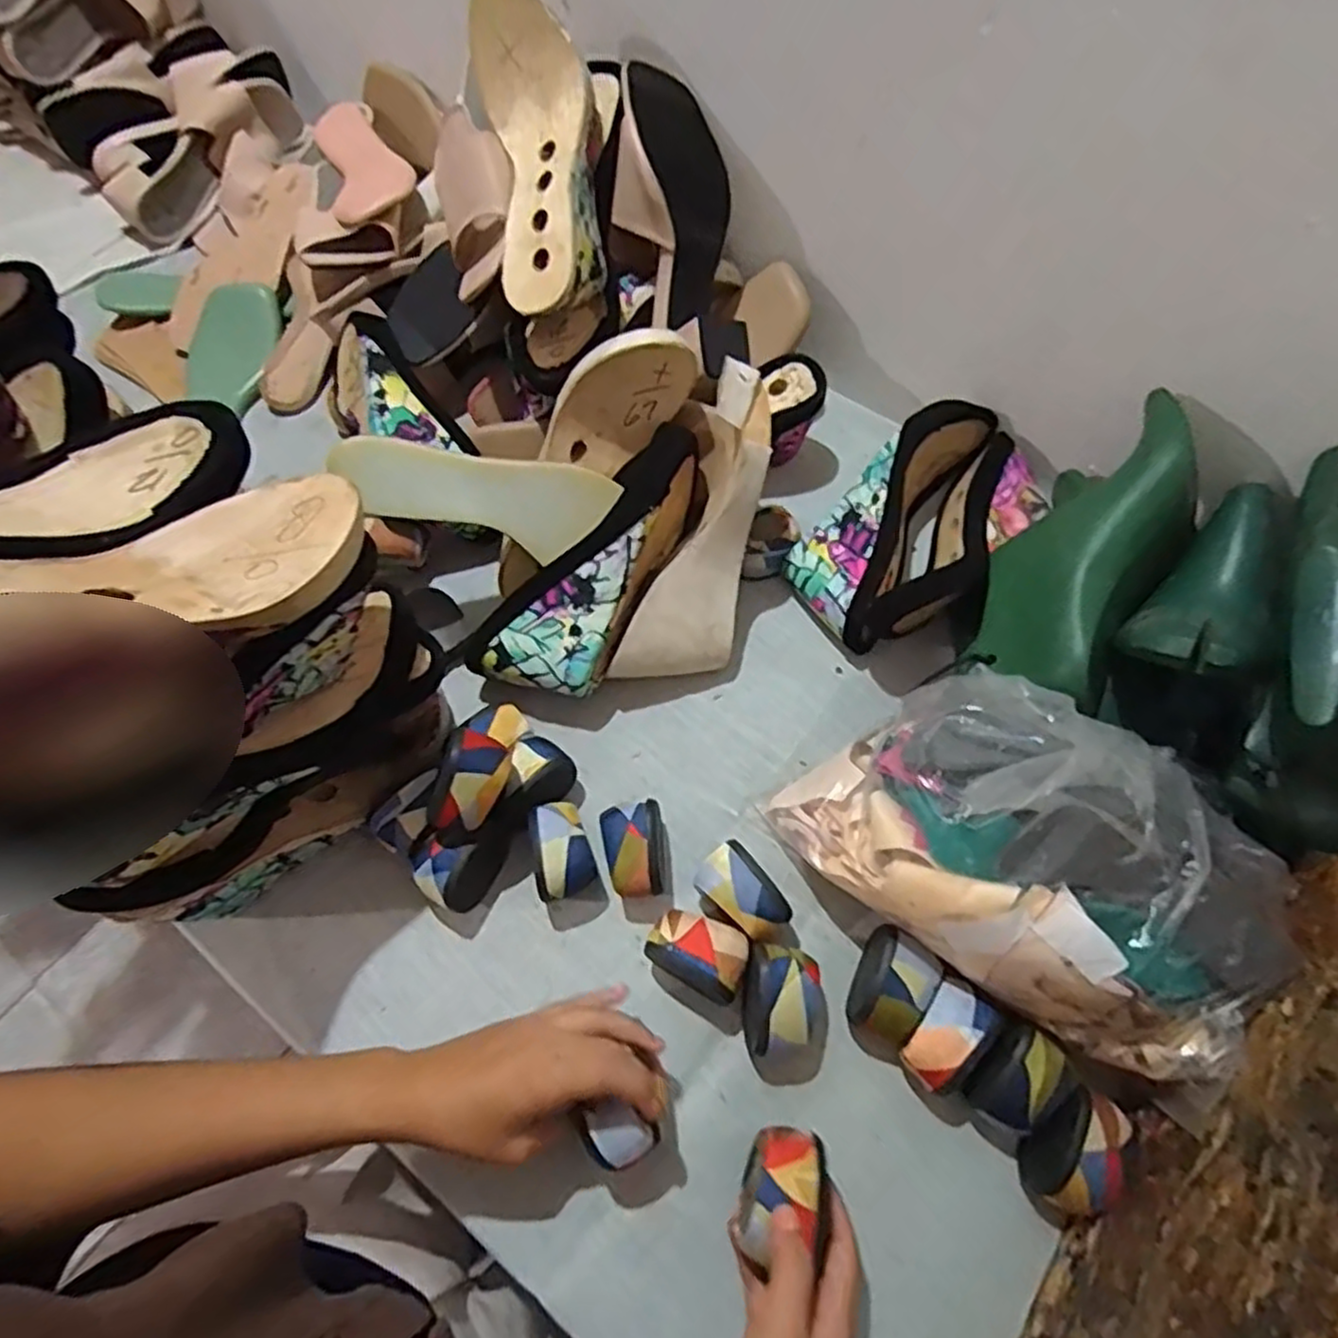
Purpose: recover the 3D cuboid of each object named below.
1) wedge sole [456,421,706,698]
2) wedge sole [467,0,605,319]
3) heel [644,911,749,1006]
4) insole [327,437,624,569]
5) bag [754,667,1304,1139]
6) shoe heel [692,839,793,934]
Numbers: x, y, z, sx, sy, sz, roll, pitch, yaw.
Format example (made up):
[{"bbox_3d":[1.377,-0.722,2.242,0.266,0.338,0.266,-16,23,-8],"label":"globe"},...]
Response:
[{"bbox_3d":[-0.046,-0.074,0.555,0.087,0.083,0.235,37,83,18],"label":"wedge sole"},{"bbox_3d":[-0.091,-0.372,0.542,0.085,0.061,0.222,-9,90,-3],"label":"wedge sole"},{"bbox_3d":[0.019,0.182,0.471,0.059,0.047,0.042,23,66,12],"label":"heel"},{"bbox_3d":[-0.132,-0.123,0.531,0.196,0.071,0.019,6,19,-28],"label":"insole"},{"bbox_3d":[0.211,0.107,0.446,0.266,0.146,0.161,35,70,17],"label":"bag"},{"bbox_3d":[0.047,0.148,0.484,0.045,0.050,0.067,-37,68,-16],"label":"shoe heel"}]

